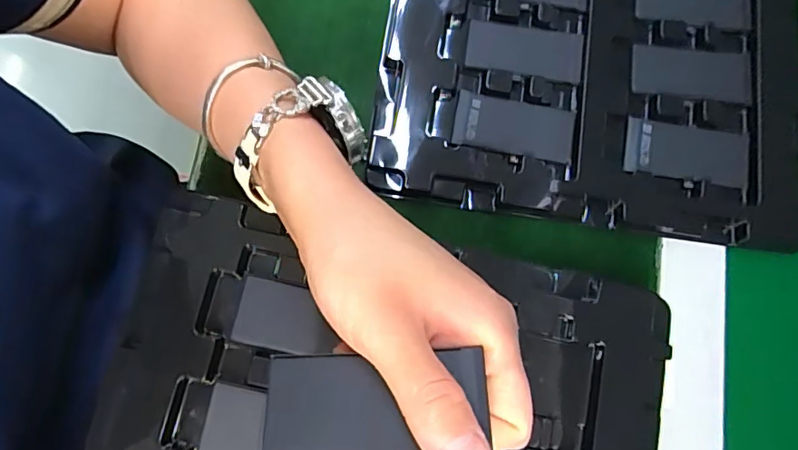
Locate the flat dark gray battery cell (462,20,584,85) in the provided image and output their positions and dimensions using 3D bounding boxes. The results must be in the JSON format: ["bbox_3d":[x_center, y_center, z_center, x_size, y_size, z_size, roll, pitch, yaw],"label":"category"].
[{"bbox_3d":[0.084,-0.115,0.342,0.075,0.005,0.037,8,77,3],"label":"flat dark gray battery cell"}]

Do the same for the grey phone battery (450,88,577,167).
[{"bbox_3d":[0.074,-0.063,0.330,0.076,0.004,0.036,11,78,4],"label":"grey phone battery"}]

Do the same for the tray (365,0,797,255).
[{"bbox_3d":[0.127,-0.107,0.335,0.271,0.016,0.215,8,77,3],"label":"tray"}]

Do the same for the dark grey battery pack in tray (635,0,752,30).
[{"bbox_3d":[0.201,-0.152,0.347,0.078,0.004,0.038,7,77,3],"label":"dark grey battery pack in tray"}]

